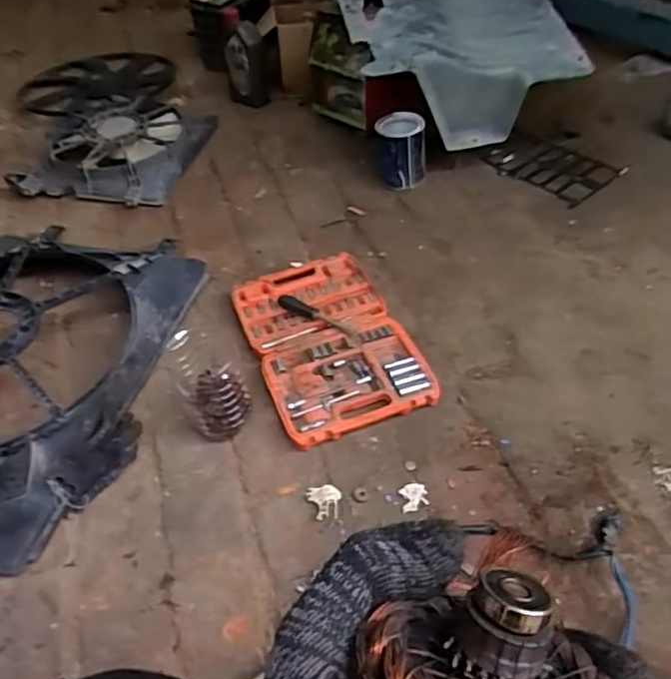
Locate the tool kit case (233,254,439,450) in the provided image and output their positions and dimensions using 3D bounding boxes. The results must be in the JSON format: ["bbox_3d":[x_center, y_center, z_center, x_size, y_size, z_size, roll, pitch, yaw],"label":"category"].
[{"bbox_3d":[-0.014,0.001,1.053,0.245,0.030,0.394,-19,49,-12],"label":"tool kit case"}]

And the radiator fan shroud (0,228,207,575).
[{"bbox_3d":[-0.560,0.024,1.037,0.542,0.103,0.681,4,49,8],"label":"radiator fan shroud"}]

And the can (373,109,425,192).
[{"bbox_3d":[0.146,-0.413,1.366,0.108,0.137,0.122,-2,48,3],"label":"can"}]

